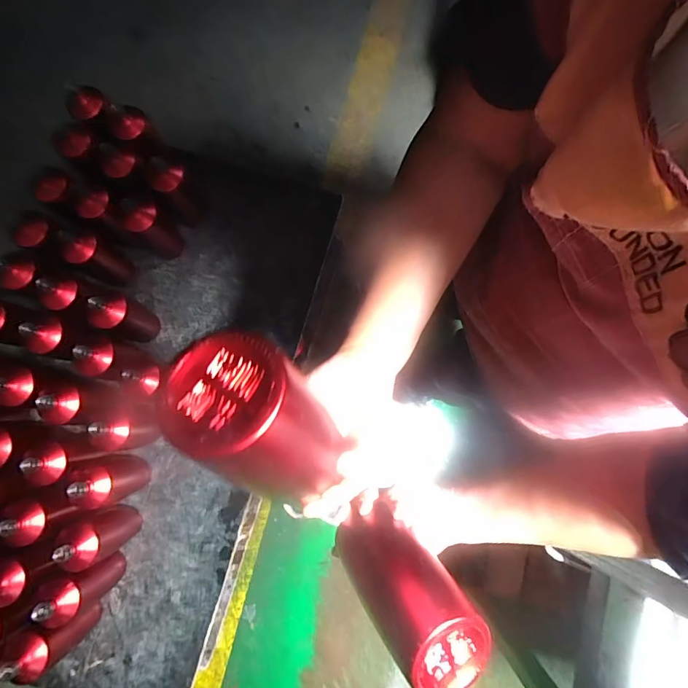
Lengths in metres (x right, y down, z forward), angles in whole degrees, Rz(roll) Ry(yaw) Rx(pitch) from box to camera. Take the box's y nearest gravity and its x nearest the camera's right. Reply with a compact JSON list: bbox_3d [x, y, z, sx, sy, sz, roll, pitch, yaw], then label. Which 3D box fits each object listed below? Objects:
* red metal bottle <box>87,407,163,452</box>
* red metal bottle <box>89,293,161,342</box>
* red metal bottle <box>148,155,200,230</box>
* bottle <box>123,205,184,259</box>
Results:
[{"bbox_3d":[-0.428,0.166,0.809,0.069,0.184,0.075,0,81,-2],"label":"red metal bottle"},{"bbox_3d":[-0.458,-0.053,0.856,0.063,0.204,0.071,24,81,2],"label":"red metal bottle"},{"bbox_3d":[-0.366,-0.335,0.899,0.070,0.179,0.069,0,81,-2],"label":"red metal bottle"},{"bbox_3d":[-0.414,-0.249,0.896,0.064,0.212,0.064,0,81,-2],"label":"bottle"}]

